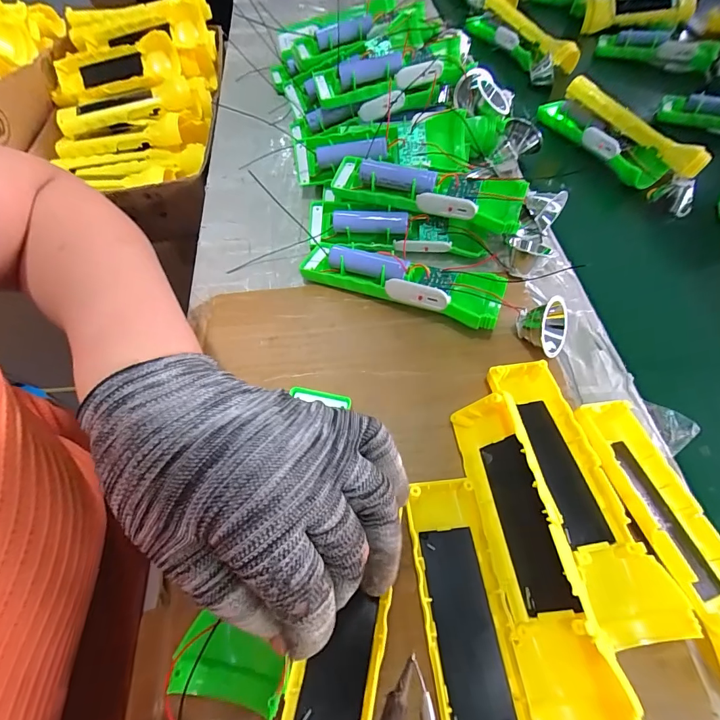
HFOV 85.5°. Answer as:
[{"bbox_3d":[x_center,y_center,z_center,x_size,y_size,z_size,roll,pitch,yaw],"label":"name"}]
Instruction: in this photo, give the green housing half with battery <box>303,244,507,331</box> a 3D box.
[{"bbox_3d":[0.029,-0.064,0.311,0.160,0.032,0.042,18,61,12],"label":"green housing half with battery"}]

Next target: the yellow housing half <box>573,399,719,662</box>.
[{"bbox_3d":[0.184,0.099,0.222,0.054,0.026,0.162,-17,61,-9],"label":"yellow housing half"}]

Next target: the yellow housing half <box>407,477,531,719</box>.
[{"bbox_3d":[0.057,0.144,0.192,0.048,0.028,0.162,-4,59,-1],"label":"yellow housing half"}]

